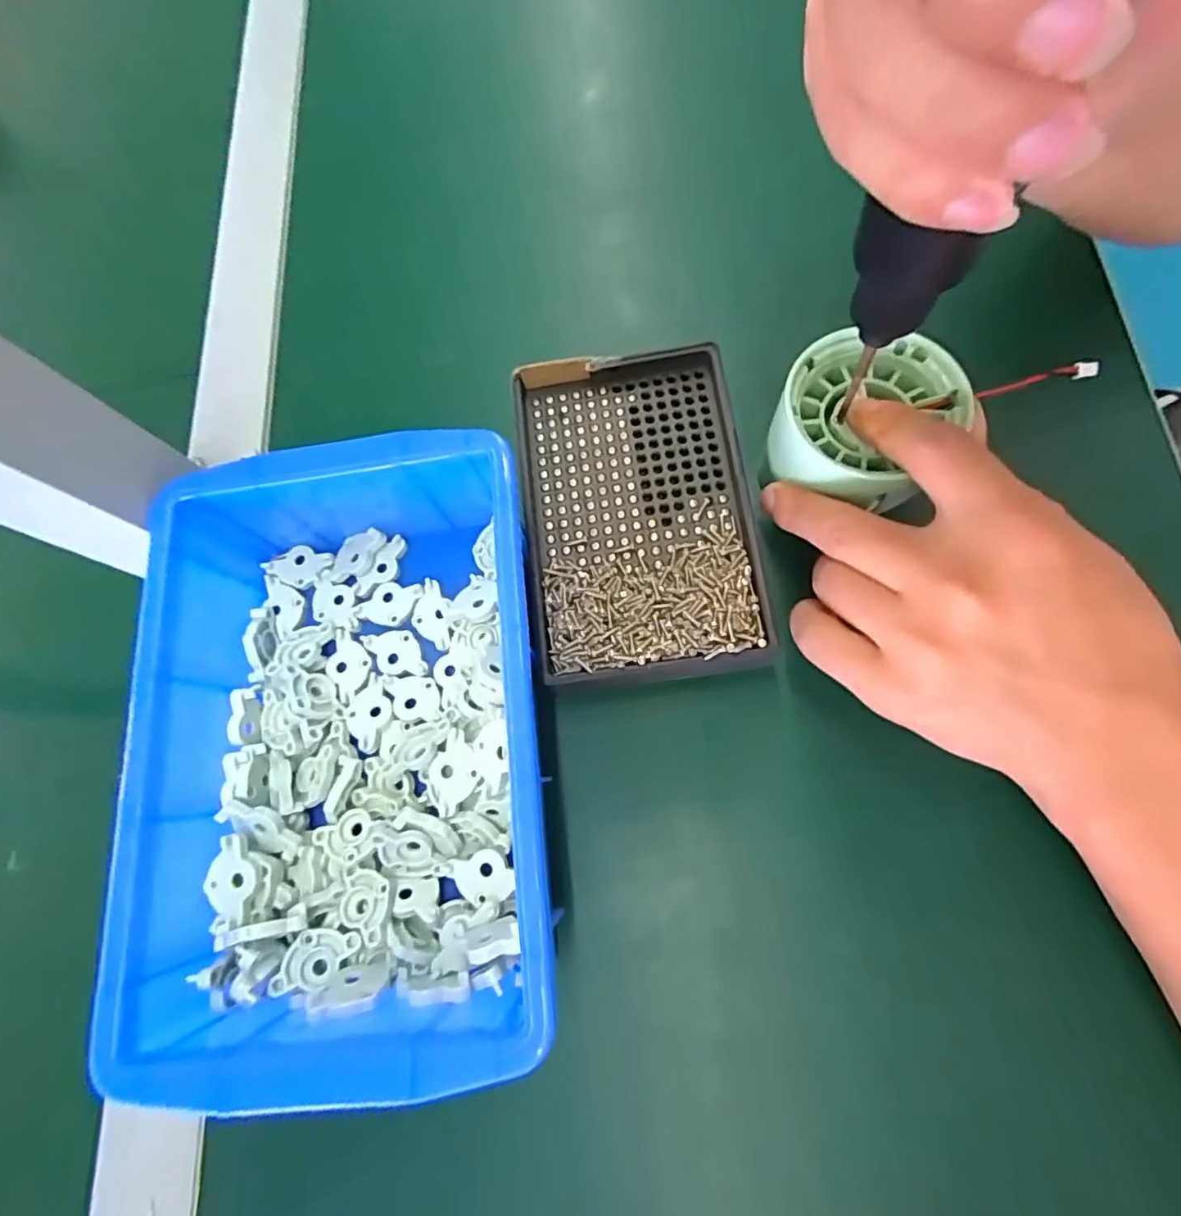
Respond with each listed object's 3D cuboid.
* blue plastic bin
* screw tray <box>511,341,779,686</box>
[{"bbox_3d":[-0.082,0.043,0.213,0.134,0.055,0.205,-8,74,6],"label":"blue plastic bin"},{"bbox_3d":[0.018,-0.039,0.249,0.089,0.027,0.140,-8,73,5],"label":"screw tray"}]

